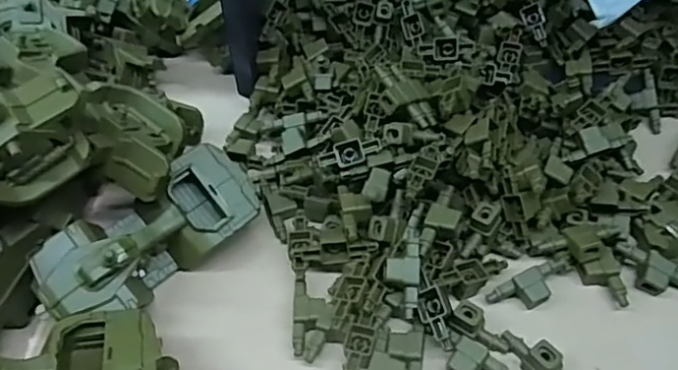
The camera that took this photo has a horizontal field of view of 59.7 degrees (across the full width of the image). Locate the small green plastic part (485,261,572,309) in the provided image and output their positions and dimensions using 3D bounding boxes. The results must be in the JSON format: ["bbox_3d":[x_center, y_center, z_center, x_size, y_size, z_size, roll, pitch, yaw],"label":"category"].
[{"bbox_3d":[0.153,0.079,0.460,0.072,0.016,0.026,-21,51,-15],"label":"small green plastic part"}]

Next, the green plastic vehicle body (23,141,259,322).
[{"bbox_3d":[-0.148,0.039,0.473,0.084,0.060,0.184,33,58,28],"label":"green plastic vehicle body"}]

